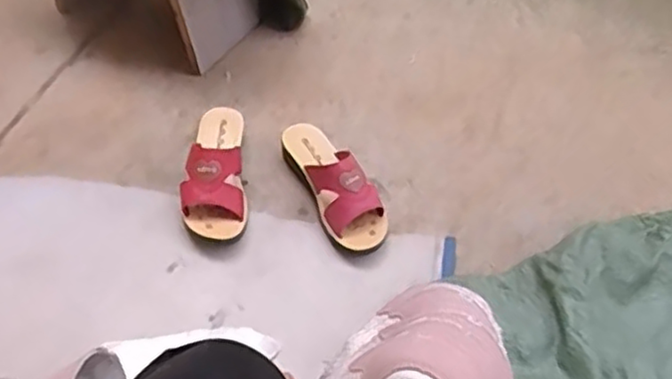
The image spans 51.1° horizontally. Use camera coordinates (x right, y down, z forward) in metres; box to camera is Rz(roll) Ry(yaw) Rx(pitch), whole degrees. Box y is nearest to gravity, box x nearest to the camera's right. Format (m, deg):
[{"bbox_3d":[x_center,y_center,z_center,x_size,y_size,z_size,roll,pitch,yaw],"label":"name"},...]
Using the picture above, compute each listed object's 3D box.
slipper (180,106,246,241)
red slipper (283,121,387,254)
[{"bbox_3d":[-0.170,-0.035,0.982,0.084,0.078,0.218,-2,54,-6],"label":"slipper"},{"bbox_3d":[-0.004,-0.014,0.979,0.079,0.083,0.226,-22,59,-20],"label":"red slipper"}]

